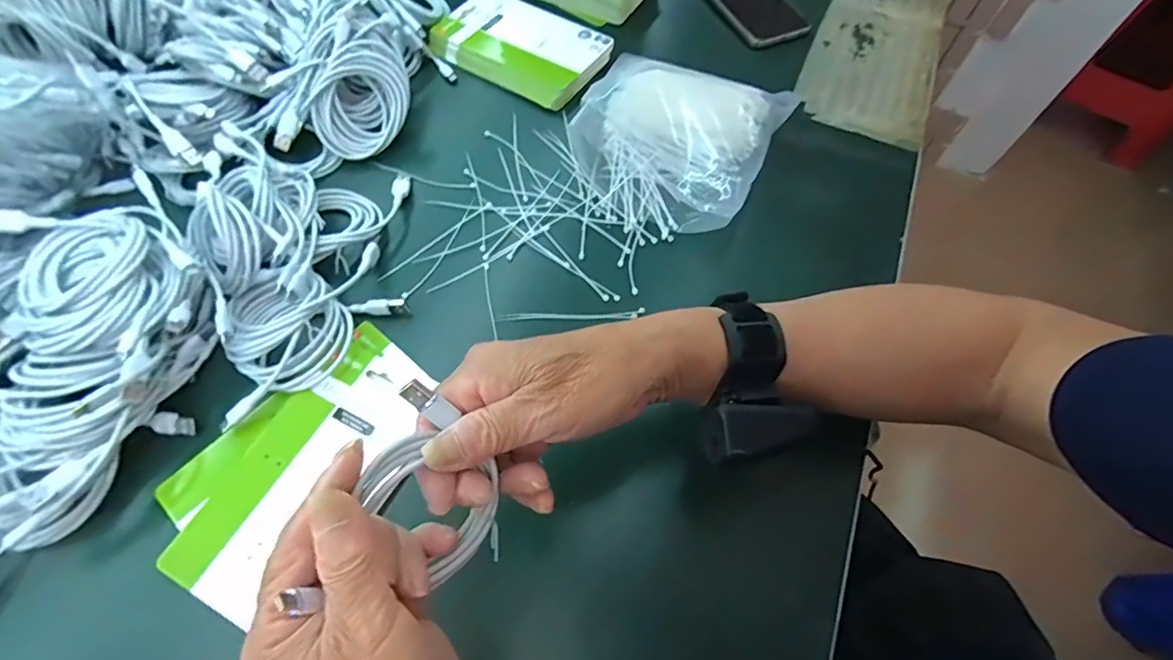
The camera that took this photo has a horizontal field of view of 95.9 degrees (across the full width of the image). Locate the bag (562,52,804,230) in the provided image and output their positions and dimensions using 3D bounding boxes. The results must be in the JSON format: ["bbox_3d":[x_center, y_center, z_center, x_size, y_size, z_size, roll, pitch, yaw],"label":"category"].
[{"bbox_3d":[0.082,-0.187,0.502,0.185,0.056,0.196,22,62,11],"label":"bag"}]

